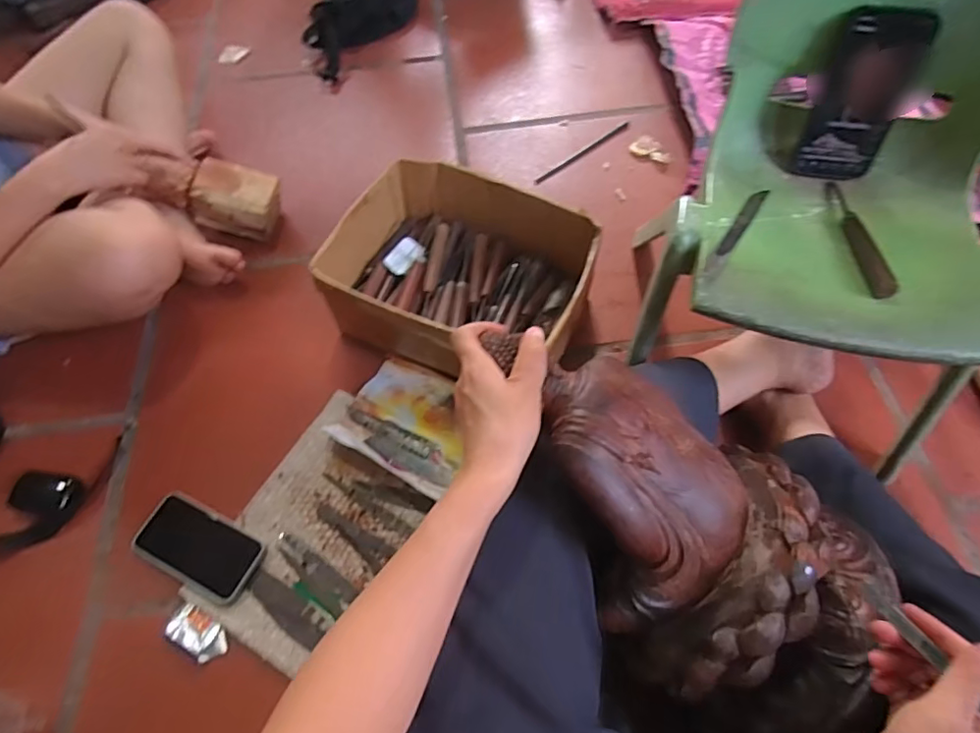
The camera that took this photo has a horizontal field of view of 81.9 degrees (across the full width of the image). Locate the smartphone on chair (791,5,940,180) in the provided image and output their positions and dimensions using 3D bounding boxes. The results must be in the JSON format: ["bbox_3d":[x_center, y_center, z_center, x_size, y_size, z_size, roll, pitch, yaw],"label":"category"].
[{"bbox_3d":[0.381,-0.271,0.581,0.082,0.165,0.015,9,47,11],"label":"smartphone on chair"}]

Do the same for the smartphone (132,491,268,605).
[{"bbox_3d":[-0.351,0.218,0.684,0.156,0.011,0.082,24,63,15],"label":"smartphone"}]

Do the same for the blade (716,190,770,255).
[{"bbox_3d":[0.264,-0.152,0.589,0.016,0.004,0.132,32,57,13],"label":"blade"}]

